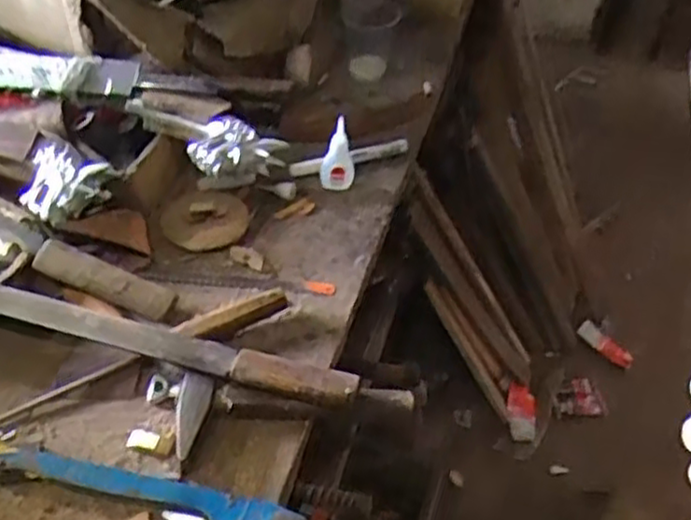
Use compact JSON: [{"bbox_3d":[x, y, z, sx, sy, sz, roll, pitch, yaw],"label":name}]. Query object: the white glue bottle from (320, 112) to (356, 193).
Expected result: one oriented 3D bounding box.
[{"bbox_3d":[-0.008,-0.114,0.775,0.035,0.085,0.021,0,47,-4],"label":"white glue bottle"}]

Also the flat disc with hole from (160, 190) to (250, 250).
[{"bbox_3d":[-0.144,-0.043,0.743,0.087,0.015,0.074,8,47,5],"label":"flat disc with hole"}]

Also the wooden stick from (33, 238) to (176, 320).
[{"bbox_3d":[-0.216,0.017,0.653,0.125,0.020,0.028,24,48,-4],"label":"wooden stick"}]

